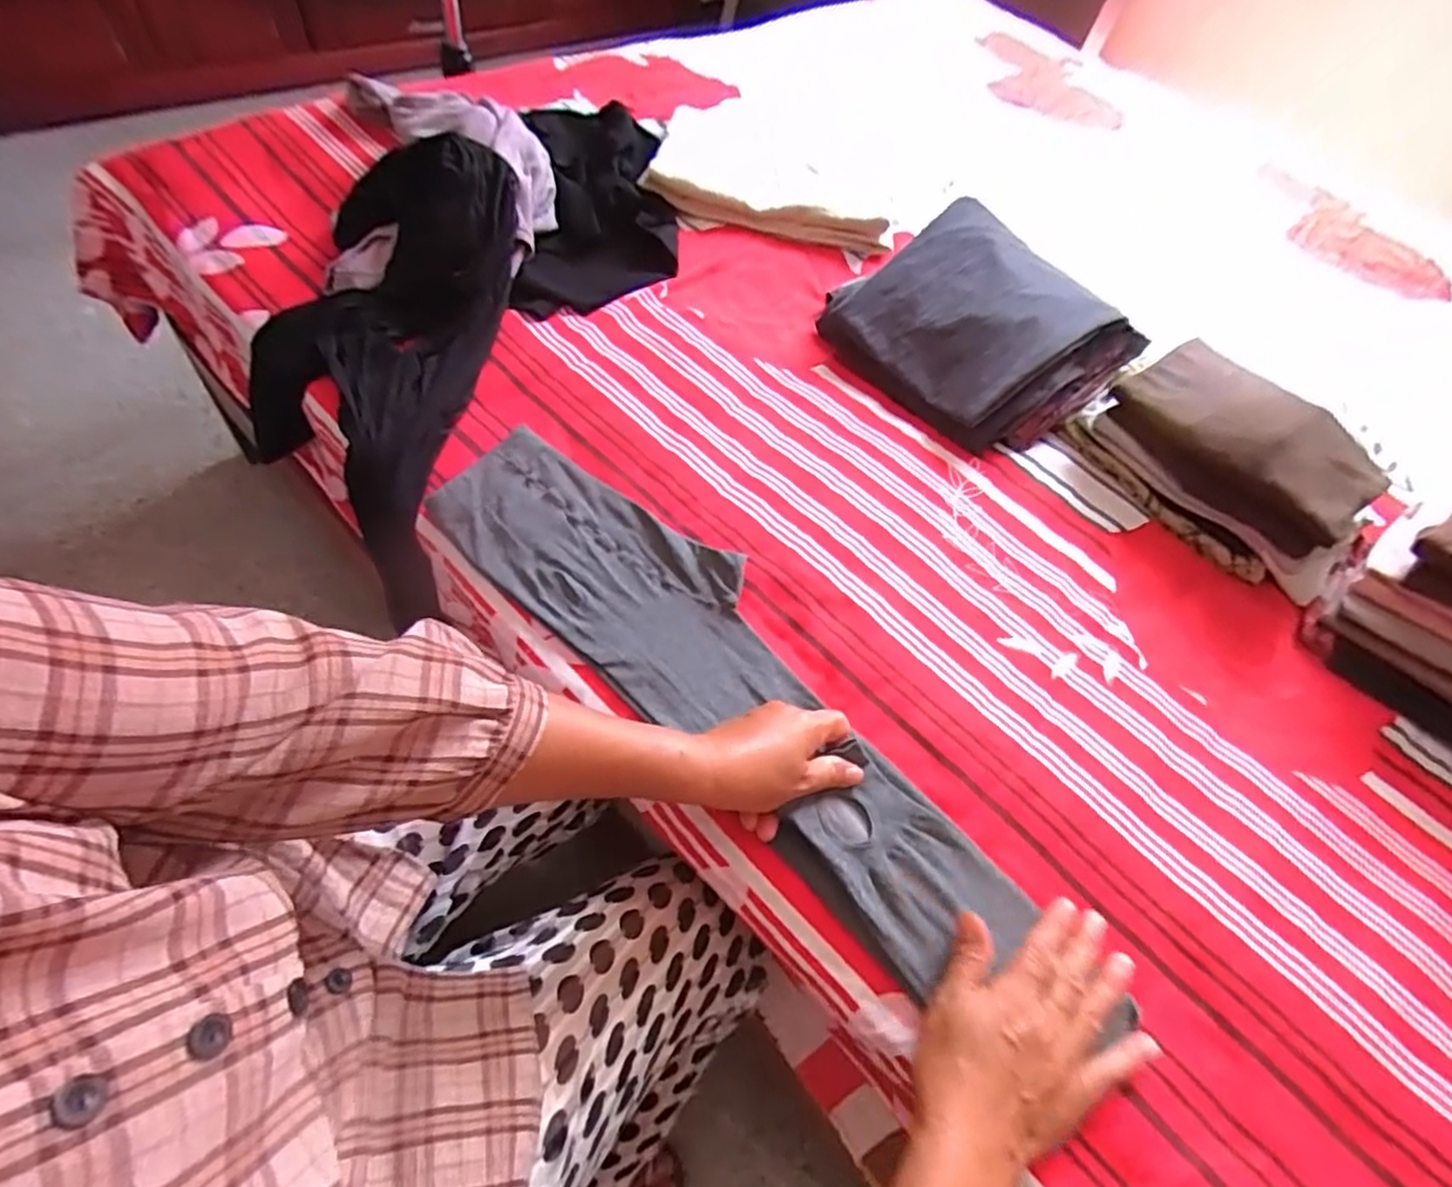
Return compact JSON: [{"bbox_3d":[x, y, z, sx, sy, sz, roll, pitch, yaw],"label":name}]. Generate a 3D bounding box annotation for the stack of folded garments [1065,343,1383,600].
[{"bbox_3d":[0.504,-0.134,0.687,0.138,0.085,0.256,-30,63,-22],"label":"stack of folded garments"}]

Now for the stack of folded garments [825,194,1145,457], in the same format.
[{"bbox_3d":[0.265,-0.290,0.734,0.230,0.086,0.257,-37,65,-25],"label":"stack of folded garments"}]

